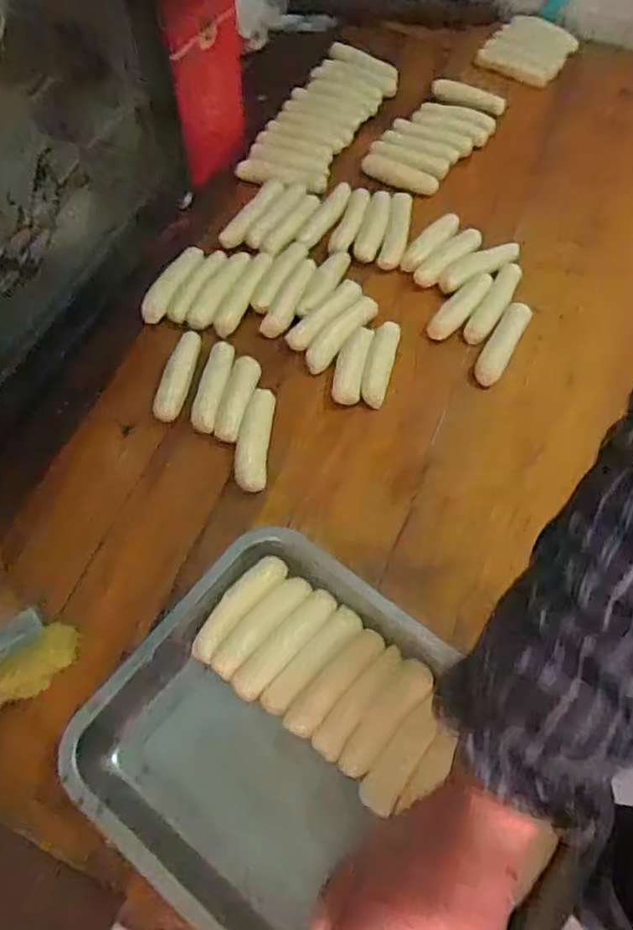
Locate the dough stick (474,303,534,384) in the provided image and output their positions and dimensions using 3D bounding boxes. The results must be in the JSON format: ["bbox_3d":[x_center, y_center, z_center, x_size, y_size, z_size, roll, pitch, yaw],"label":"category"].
[{"bbox_3d":[0.200,-0.131,0.677,0.028,0.020,0.106,28,66,12],"label":"dough stick"}]

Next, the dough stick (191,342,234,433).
[{"bbox_3d":[-0.107,-0.081,0.656,0.030,0.018,0.105,9,63,3],"label":"dough stick"}]

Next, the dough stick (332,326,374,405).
[{"bbox_3d":[0.037,-0.104,0.662,0.032,0.027,0.086,12,64,5],"label":"dough stick"}]

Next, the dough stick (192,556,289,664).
[{"bbox_3d":[-0.066,0.122,0.542,0.027,0.021,0.103,37,68,16],"label":"dough stick"}]

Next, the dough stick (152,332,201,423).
[{"bbox_3d":[-0.142,-0.094,0.659,0.025,0.029,0.106,8,63,3],"label":"dough stick"}]

